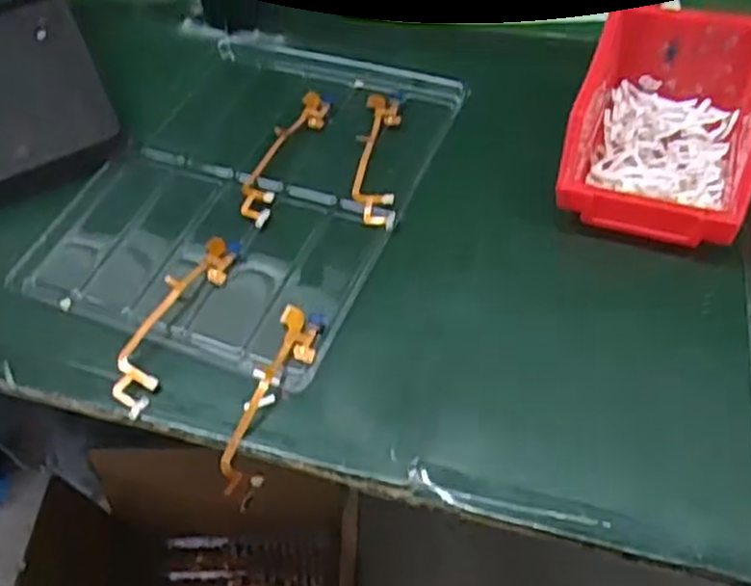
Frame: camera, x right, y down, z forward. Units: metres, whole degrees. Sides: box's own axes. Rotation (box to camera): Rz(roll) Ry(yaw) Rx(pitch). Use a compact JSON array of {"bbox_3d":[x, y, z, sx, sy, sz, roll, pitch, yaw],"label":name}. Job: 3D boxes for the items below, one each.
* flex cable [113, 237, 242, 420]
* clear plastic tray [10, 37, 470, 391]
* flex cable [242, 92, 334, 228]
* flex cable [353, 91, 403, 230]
[{"bbox_3d":[-0.123,0.013,0.446,0.029,0.010,0.128,13,55,16],"label":"flex cable"},{"bbox_3d":[-0.083,-0.083,0.527,0.222,0.020,0.286,17,56,19],"label":"clear plastic tray"},{"bbox_3d":[-0.066,-0.101,0.527,0.030,0.009,0.132,14,55,17],"label":"flex cable"},{"bbox_3d":[0.002,-0.099,0.518,0.029,0.005,0.137,0,52,7],"label":"flex cable"}]

